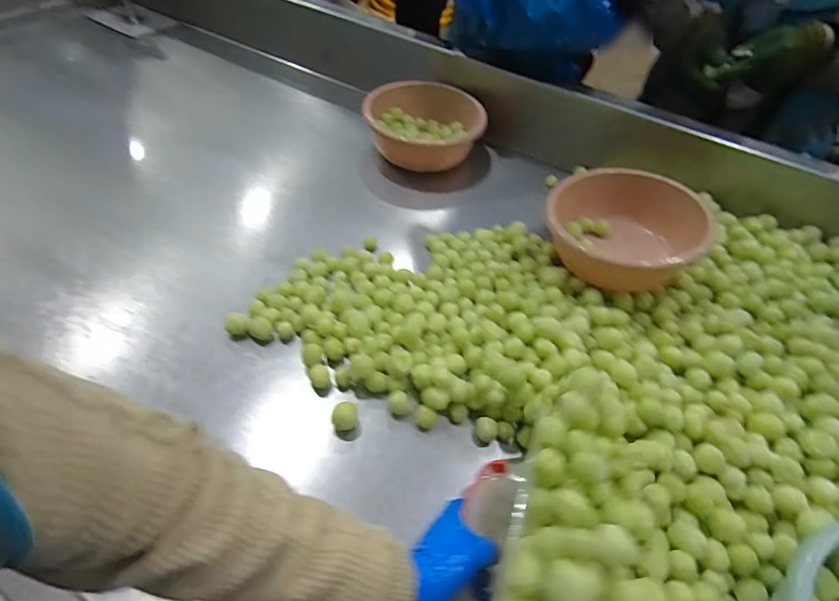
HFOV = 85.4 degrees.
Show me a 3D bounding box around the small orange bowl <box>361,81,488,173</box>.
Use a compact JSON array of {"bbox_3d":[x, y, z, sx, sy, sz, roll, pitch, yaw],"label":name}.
[{"bbox_3d":[0.009,-0.354,0.936,0.218,0.092,0.223,2,49,-2],"label":"small orange bowl"}]

